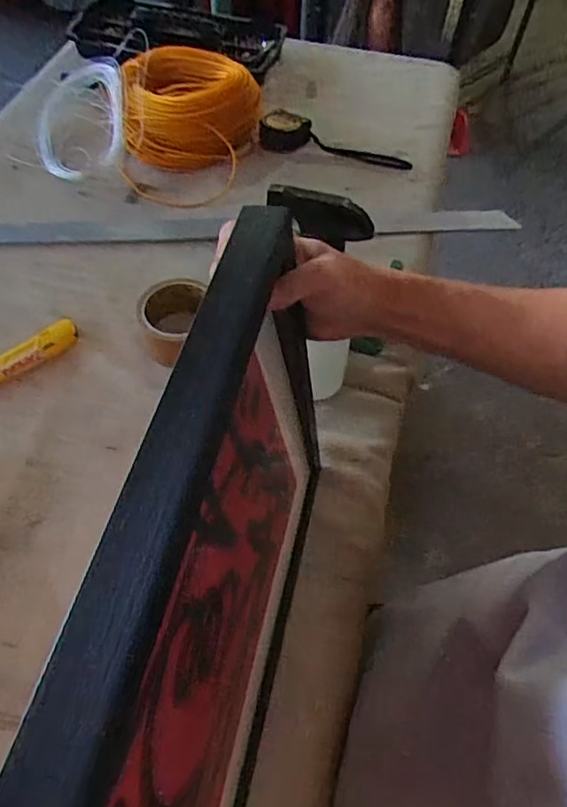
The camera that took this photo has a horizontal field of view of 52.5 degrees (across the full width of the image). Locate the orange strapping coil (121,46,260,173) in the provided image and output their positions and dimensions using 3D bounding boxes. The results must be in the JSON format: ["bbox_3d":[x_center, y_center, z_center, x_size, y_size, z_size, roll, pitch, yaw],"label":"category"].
[{"bbox_3d":[-0.136,-0.443,0.867,0.204,0.089,0.182,-3,57,-5],"label":"orange strapping coil"}]

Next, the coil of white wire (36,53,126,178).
[{"bbox_3d":[-0.311,-0.443,0.884,0.149,0.022,0.238,-8,68,18],"label":"coil of white wire"}]

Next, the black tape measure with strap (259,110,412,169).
[{"bbox_3d":[0.081,-0.408,0.888,0.233,0.030,0.080,12,57,7],"label":"black tape measure with strap"}]

